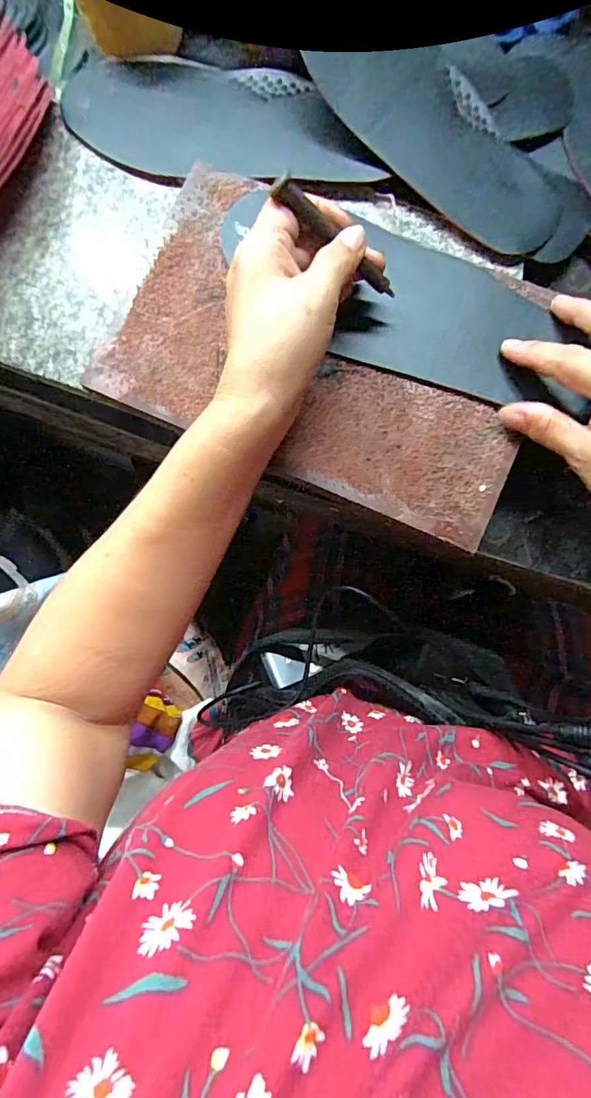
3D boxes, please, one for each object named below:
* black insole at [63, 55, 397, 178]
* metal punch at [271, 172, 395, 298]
[{"bbox_3d":[-0.059,-0.312,0.350,0.243,0.020,0.099,18,86,4],"label":"black insole"},{"bbox_3d":[0.024,-0.174,0.273,0.089,0.014,0.009,27,86,-28],"label":"metal punch"}]

